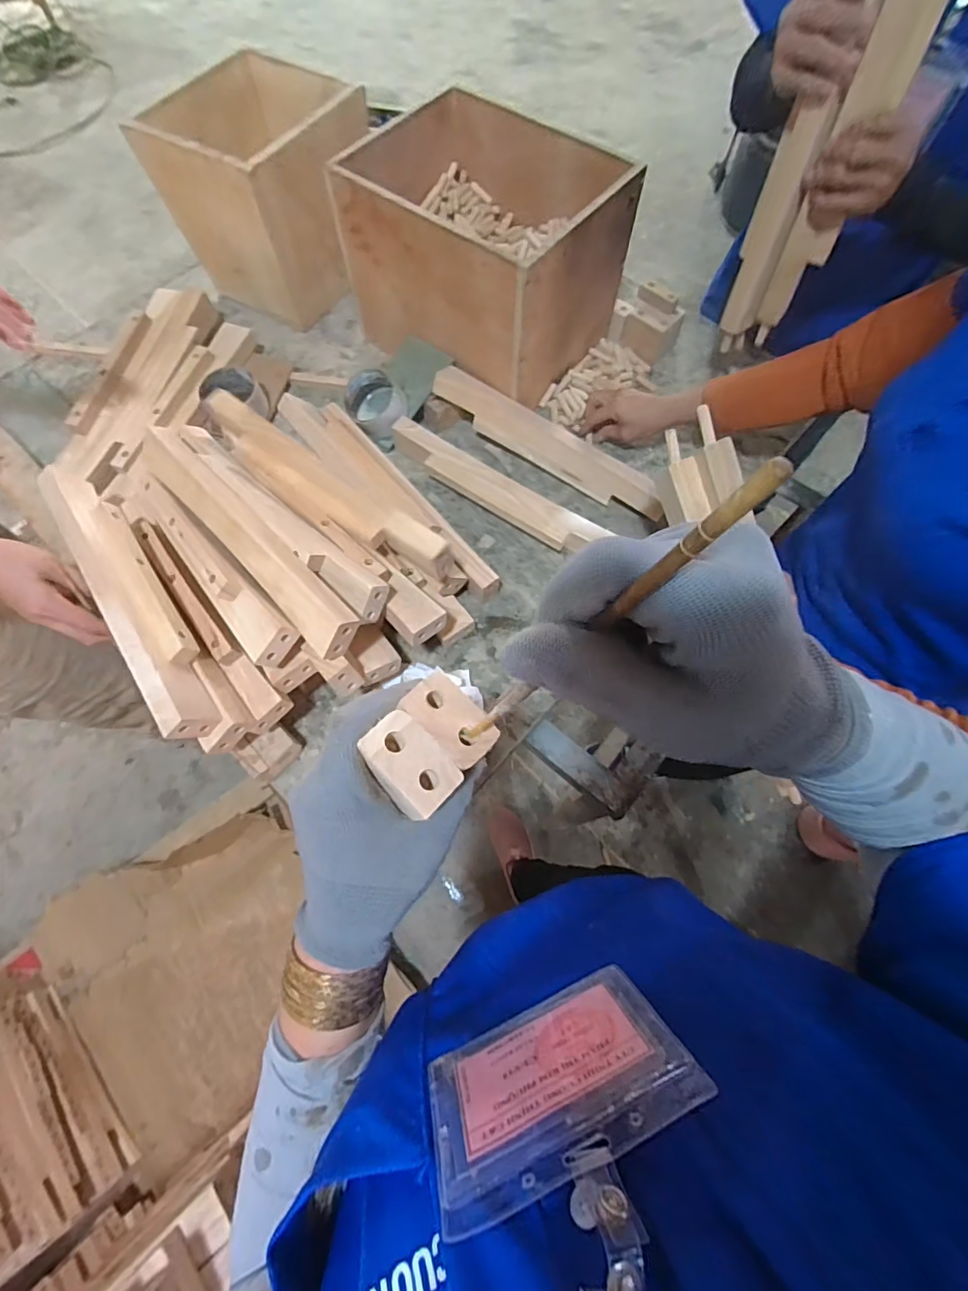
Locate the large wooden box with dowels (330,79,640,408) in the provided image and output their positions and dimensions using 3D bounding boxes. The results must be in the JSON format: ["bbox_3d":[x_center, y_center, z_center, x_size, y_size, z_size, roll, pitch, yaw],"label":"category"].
[{"bbox_3d":[-0.003,-0.580,0.753,0.355,0.208,0.279,37,73,13],"label":"large wooden box with dowels"}]

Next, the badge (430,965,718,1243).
[{"bbox_3d":[0.028,0.175,0.207,0.100,0.083,0.005,-21,88,-11],"label":"badge"}]

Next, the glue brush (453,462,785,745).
[{"bbox_3d":[0.025,0.005,0.176,0.011,0.191,0.008,-1,67,-19],"label":"glue brush"}]

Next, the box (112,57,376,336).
[{"bbox_3d":[-0.339,-0.724,0.815,0.272,0.220,0.272,27,71,10],"label":"box"}]

